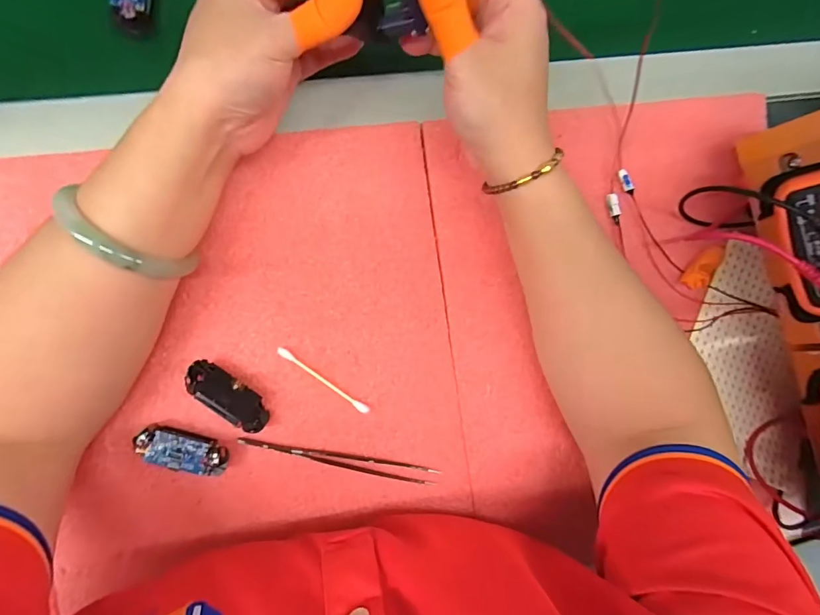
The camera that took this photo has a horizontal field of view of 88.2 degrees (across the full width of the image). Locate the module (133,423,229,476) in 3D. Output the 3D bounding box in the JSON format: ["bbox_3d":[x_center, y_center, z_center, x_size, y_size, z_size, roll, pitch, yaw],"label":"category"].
[{"bbox_3d":[-0.139,0.087,0.265,0.052,0.022,0.023,20,88,-8],"label":"module"}]

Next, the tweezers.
[{"bbox_3d":[-0.046,0.106,0.286,0.134,0.007,0.013,13,89,-8],"label":"tweezers"}]

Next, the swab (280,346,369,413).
[{"bbox_3d":[-0.058,0.049,0.284,0.073,0.004,0.006,37,86,-7],"label":"swab"}]

